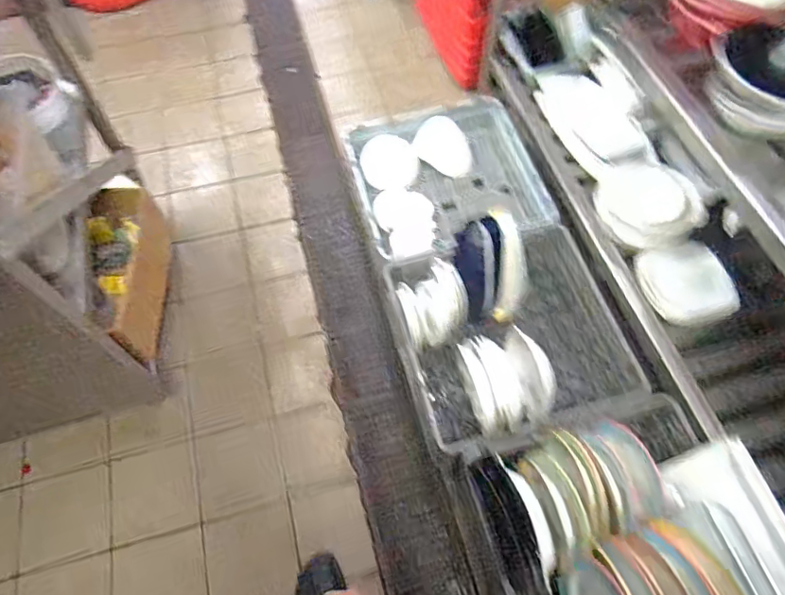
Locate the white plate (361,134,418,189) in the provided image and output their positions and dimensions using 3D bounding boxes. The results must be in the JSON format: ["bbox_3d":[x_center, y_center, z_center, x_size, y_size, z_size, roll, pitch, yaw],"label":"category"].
[{"bbox_3d":[-0.008,-0.395,1.567,0.155,0.053,0.176,9,61,6],"label":"white plate"}]

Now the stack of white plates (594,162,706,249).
[{"bbox_3d":[0.629,-0.232,1.326,0.035,0.203,0.215,-30,86,-48],"label":"stack of white plates"}]

